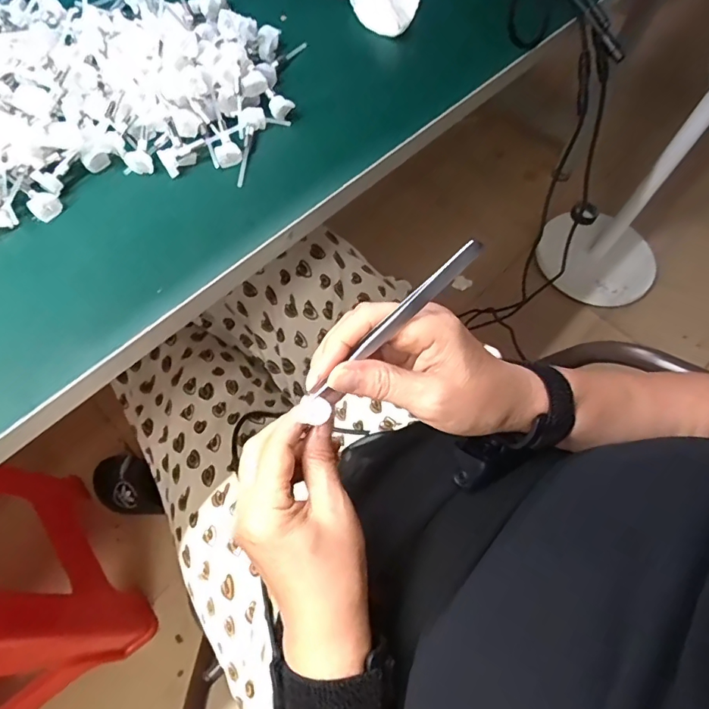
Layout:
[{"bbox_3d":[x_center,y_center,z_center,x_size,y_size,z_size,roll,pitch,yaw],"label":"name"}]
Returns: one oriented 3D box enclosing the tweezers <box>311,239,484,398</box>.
[{"bbox_3d":[0.021,-0.017,0.260,0.122,0.009,0.008,-43,67,20],"label":"tweezers"}]

